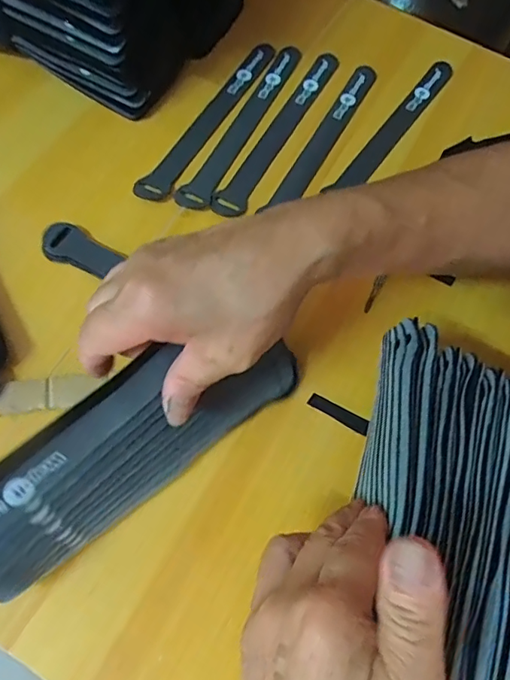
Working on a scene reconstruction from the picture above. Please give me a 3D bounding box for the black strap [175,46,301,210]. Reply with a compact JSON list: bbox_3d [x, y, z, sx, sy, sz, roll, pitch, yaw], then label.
[{"bbox_3d":[-0.009,-0.175,0.415,0.024,0.008,0.186,21,67,13],"label":"black strap"}]

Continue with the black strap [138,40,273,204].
[{"bbox_3d":[-0.036,-0.180,0.416,0.023,0.010,0.187,27,67,9],"label":"black strap"}]

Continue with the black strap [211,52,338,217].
[{"bbox_3d":[0.020,-0.171,0.417,0.024,0.010,0.191,27,67,9],"label":"black strap"}]

